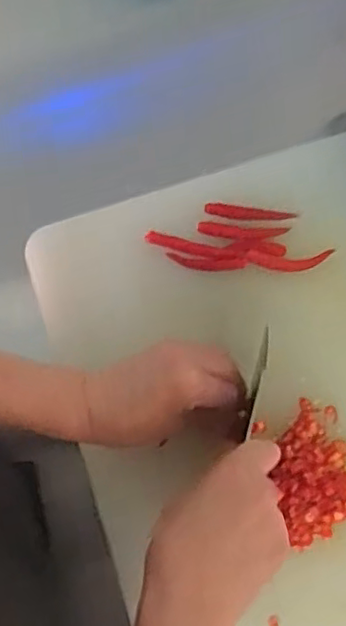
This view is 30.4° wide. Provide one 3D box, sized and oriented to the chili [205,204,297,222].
[{"bbox_3d":[0.063,-0.082,0.529,0.074,0.005,0.009,9,76,3],"label":"chili"}]

